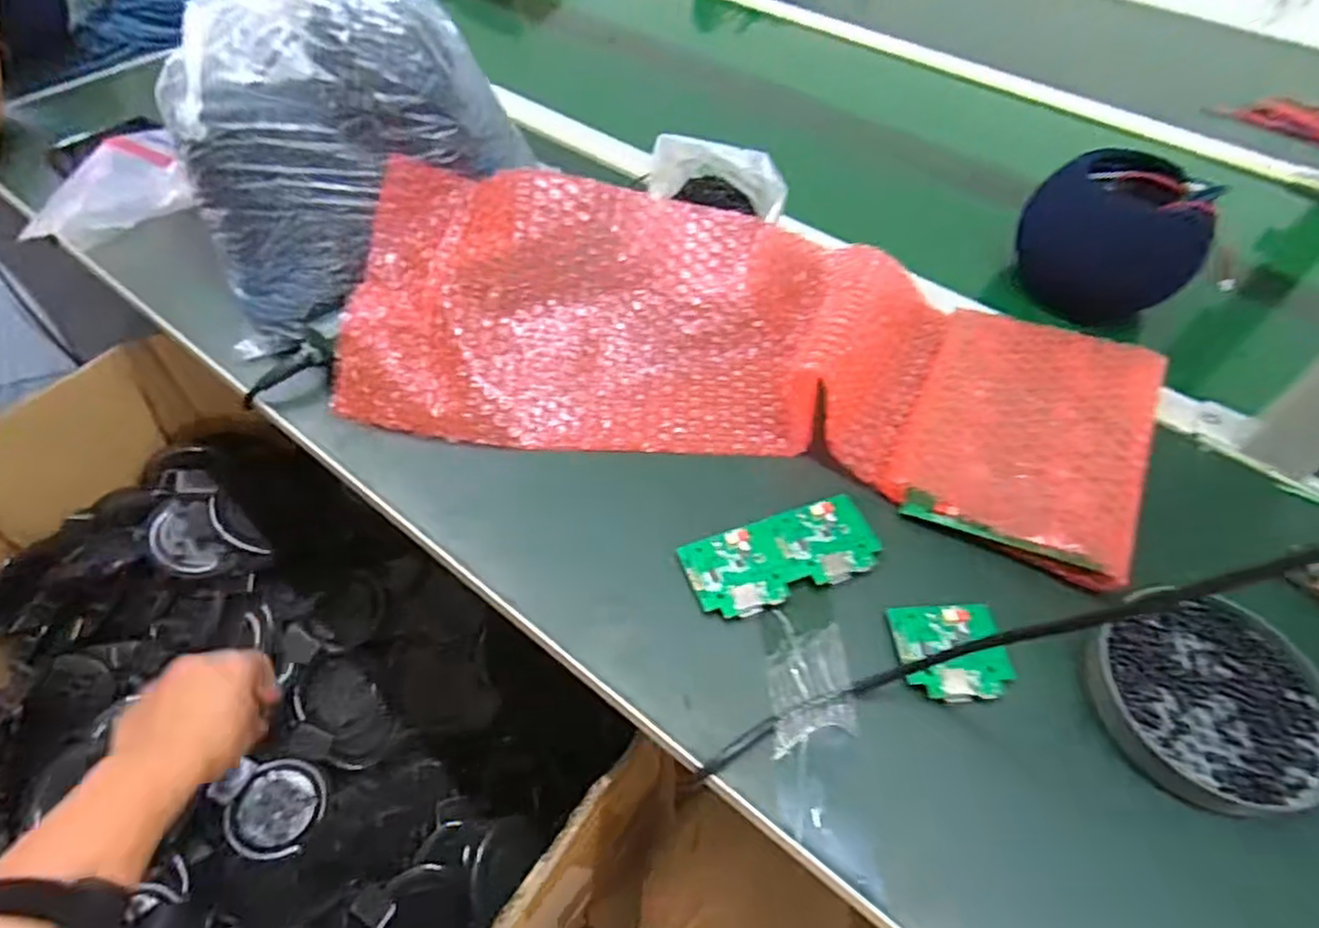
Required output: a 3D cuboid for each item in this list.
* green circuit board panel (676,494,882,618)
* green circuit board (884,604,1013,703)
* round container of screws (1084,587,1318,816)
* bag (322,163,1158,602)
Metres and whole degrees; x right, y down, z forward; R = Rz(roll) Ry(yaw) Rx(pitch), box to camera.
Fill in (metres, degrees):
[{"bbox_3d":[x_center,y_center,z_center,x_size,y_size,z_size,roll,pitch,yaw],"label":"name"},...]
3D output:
[{"bbox_3d":[0.074,0.055,0.410,0.116,0.011,0.053,-16,56,-14],"label":"green circuit board panel"},{"bbox_3d":[0.163,0.103,0.376,0.060,0.009,0.052,-1,54,-3],"label":"green circuit board"},{"bbox_3d":[0.294,0.123,0.361,0.117,0.015,0.111,1,53,-2],"label":"round container of screws"},{"bbox_3d":[0.066,-0.092,0.469,0.545,0.087,0.237,13,54,7],"label":"bag"}]

